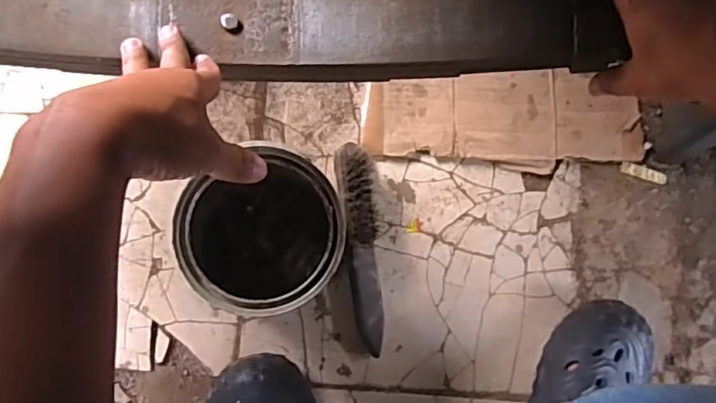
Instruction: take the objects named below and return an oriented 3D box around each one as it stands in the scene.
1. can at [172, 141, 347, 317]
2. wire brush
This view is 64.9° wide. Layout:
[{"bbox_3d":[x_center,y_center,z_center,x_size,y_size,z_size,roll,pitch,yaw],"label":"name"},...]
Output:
[{"bbox_3d":[-0.093,0.034,0.580,0.162,0.155,0.148,-18,86,-6],"label":"can"},{"bbox_3d":[0.003,0.053,0.639,0.047,0.045,0.236,-4,85,-5],"label":"wire brush"}]

